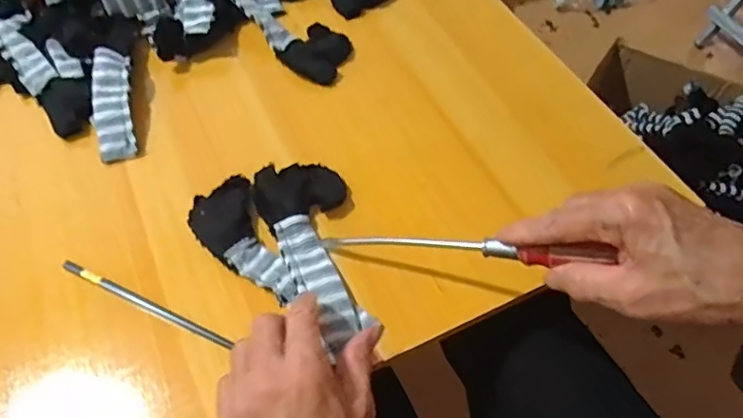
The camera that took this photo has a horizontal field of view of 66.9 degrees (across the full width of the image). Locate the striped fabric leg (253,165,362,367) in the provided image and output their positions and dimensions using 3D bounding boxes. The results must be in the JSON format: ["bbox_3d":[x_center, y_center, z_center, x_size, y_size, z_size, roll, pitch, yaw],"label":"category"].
[{"bbox_3d":[-0.042,0.028,0.451,0.073,0.015,0.173,-18,56,-10],"label":"striped fabric leg"}]

